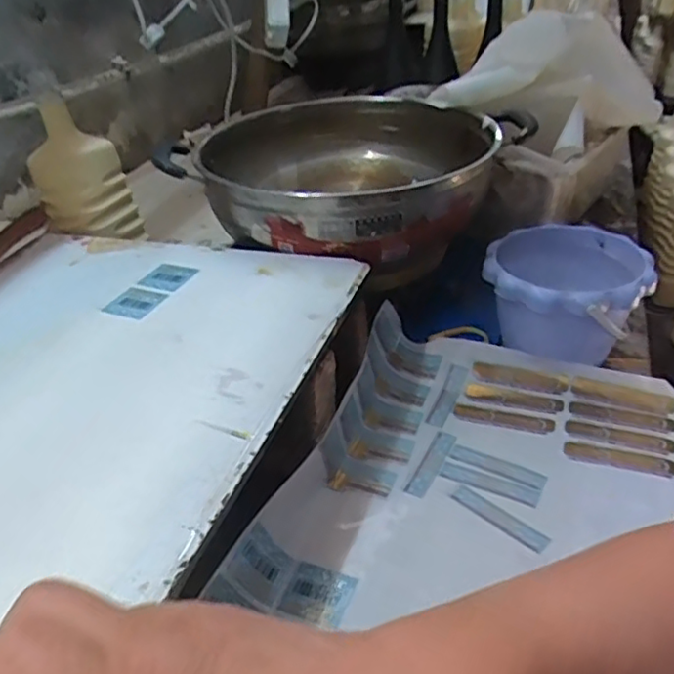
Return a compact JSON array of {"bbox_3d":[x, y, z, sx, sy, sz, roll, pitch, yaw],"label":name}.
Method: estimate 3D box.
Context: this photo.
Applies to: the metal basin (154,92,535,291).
[{"bbox_3d":[0.020,-0.192,0.766,0.327,0.101,0.357,-1,35,0],"label":"metal basin"}]

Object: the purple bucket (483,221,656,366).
[{"bbox_3d":[0.235,-0.030,0.679,0.151,0.123,0.147,-1,35,0],"label":"purple bucket"}]

